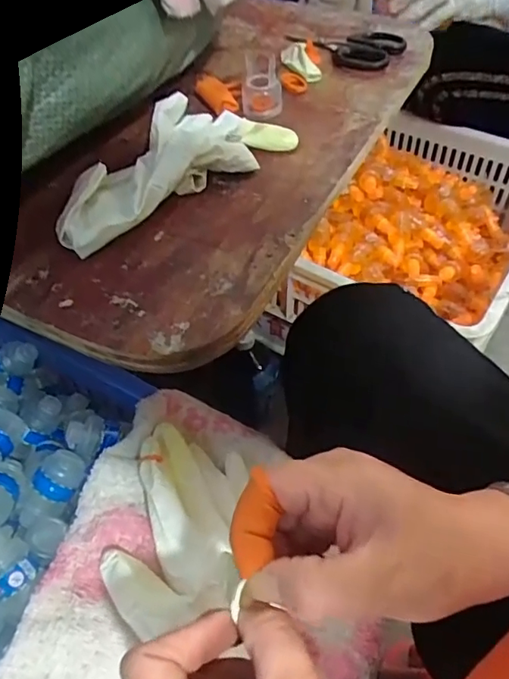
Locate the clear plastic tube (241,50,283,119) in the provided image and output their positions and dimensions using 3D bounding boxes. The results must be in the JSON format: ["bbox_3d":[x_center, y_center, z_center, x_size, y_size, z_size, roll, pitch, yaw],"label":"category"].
[{"bbox_3d":[0.006,-0.195,0.408,0.031,0.037,0.037,-2,52,0],"label":"clear plastic tube"}]

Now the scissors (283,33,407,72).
[{"bbox_3d":[0.077,-0.264,0.476,0.102,0.012,0.067,27,57,21],"label":"scissors"}]

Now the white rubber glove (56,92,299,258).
[{"bbox_3d":[-0.059,-0.123,0.358,0.178,0.031,0.069,-34,58,-22],"label":"white rubber glove"}]

